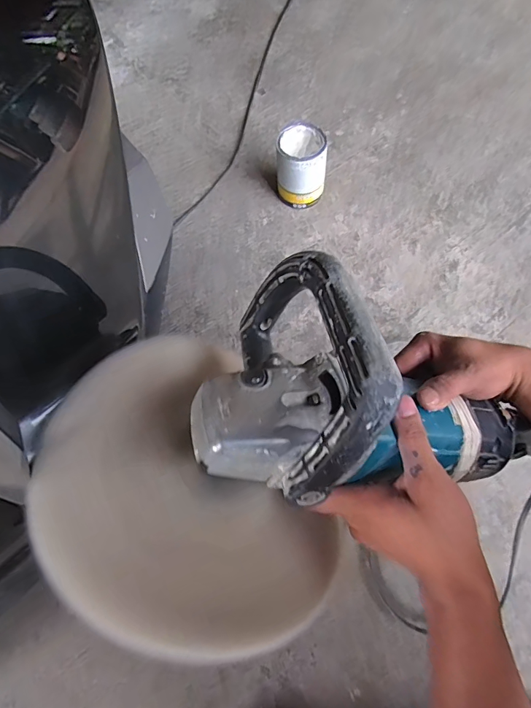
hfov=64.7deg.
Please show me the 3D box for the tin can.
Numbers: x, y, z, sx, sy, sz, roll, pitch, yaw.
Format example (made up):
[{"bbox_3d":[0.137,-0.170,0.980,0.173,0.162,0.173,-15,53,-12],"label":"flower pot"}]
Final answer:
[{"bbox_3d":[0.072,-0.373,0.851,0.093,0.124,0.106,-1,67,3],"label":"tin can"}]

